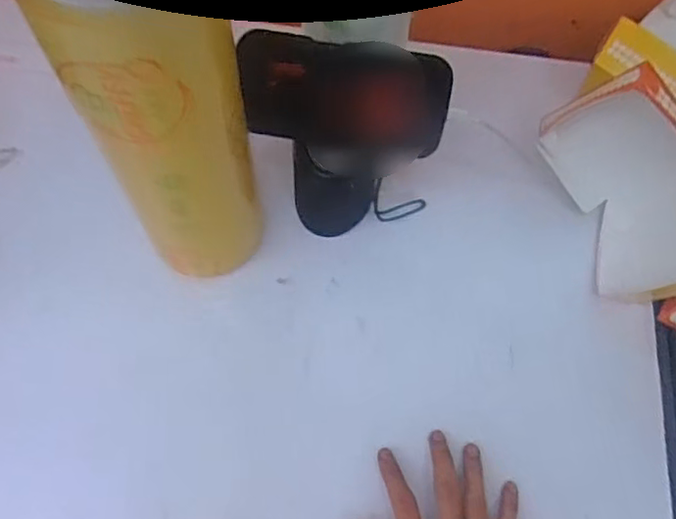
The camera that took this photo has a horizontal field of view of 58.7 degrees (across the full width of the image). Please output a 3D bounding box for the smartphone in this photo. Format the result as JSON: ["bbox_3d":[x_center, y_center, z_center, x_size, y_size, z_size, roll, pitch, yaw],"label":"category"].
[{"bbox_3d":[0.005,-0.126,0.465,0.158,0.084,0.008,8,35,0],"label":"smartphone"}]

